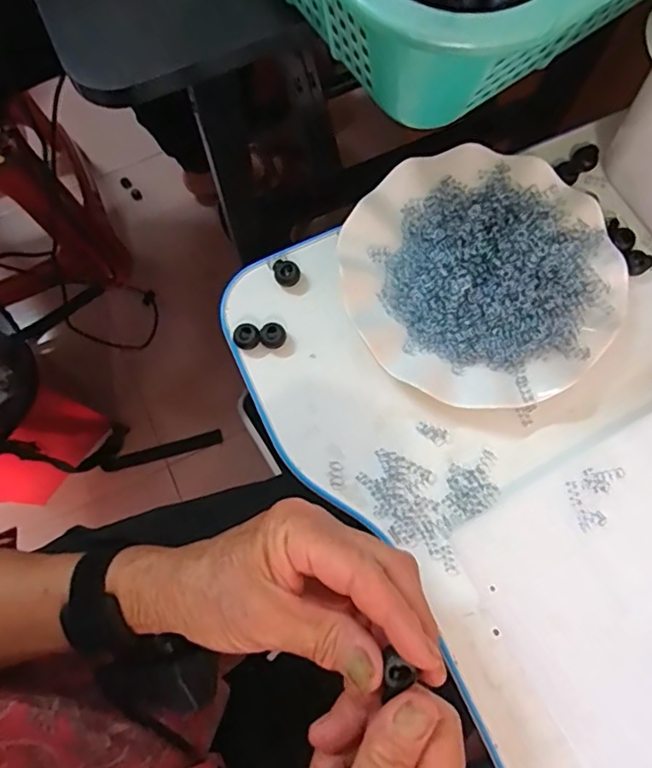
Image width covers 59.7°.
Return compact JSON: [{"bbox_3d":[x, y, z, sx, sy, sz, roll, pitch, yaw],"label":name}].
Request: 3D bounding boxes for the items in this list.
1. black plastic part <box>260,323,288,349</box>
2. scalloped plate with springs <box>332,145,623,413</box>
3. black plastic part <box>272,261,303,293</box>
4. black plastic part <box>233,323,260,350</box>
[{"bbox_3d":[-0.036,-0.032,0.386,0.017,0.011,0.018,0,77,0],"label":"black plastic part"},{"bbox_3d":[0.105,-0.075,0.382,0.178,0.035,0.175,0,77,0],"label":"scalloped plate with springs"},{"bbox_3d":[-0.026,-0.076,0.396,0.018,0.012,0.019,0,77,0],"label":"black plastic part"},{"bbox_3d":[-0.054,-0.032,0.386,0.017,0.013,0.017,0,77,0],"label":"black plastic part"}]

